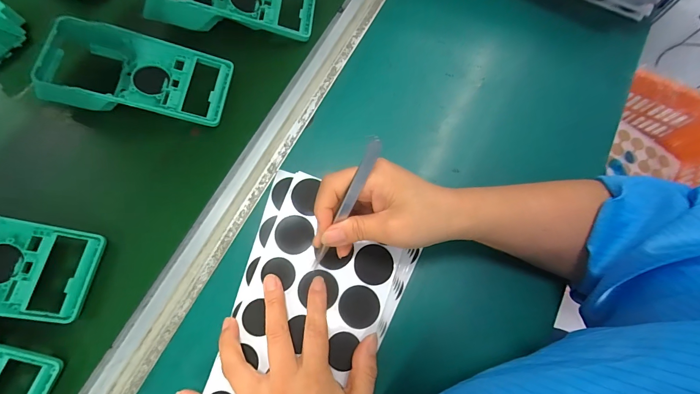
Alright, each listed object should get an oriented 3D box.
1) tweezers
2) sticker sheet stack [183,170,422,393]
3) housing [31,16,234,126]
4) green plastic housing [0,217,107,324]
[{"bbox_3d":[-0.005,0.012,0.254,0.010,0.133,0.007,31,34,8],"label":"tweezers"},{"bbox_3d":[-0.050,0.135,0.275,0.140,0.026,0.291,22,75,4],"label":"sticker sheet stack"},{"bbox_3d":[-0.227,-0.132,0.344,0.186,0.051,0.094,3,74,1],"label":"housing"},{"bbox_3d":[-0.334,0.056,0.289,0.190,0.052,0.081,9,74,2],"label":"green plastic housing"}]

